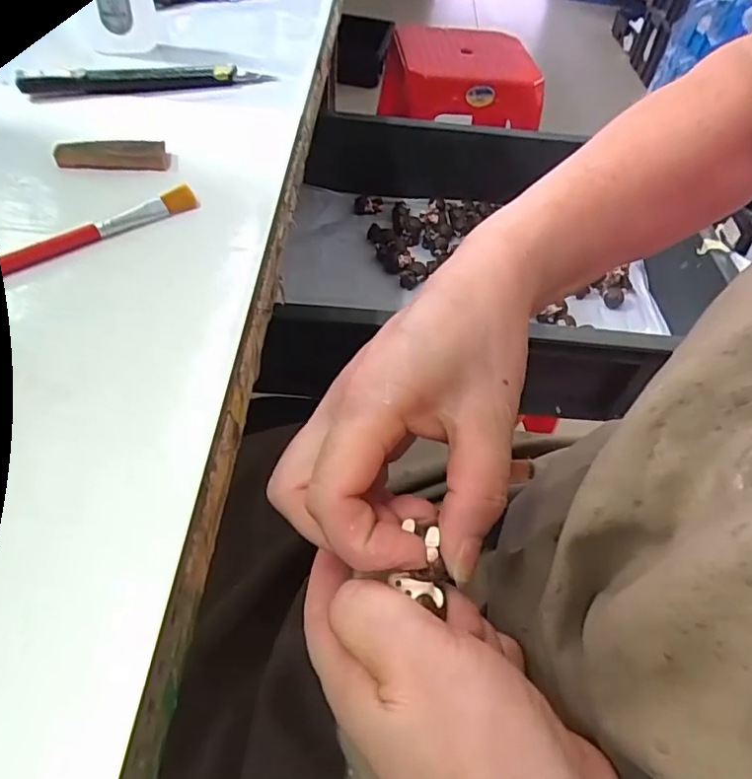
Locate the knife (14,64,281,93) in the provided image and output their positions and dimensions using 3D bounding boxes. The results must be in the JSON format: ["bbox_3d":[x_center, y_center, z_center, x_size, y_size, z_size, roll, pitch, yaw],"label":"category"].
[{"bbox_3d":[-0.129,-0.182,0.322,0.137,0.011,0.013,-14,53,-16],"label":"knife"}]

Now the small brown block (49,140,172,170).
[{"bbox_3d":[-0.128,-0.114,0.267,0.051,0.010,0.015,-6,51,-10],"label":"small brown block"}]

